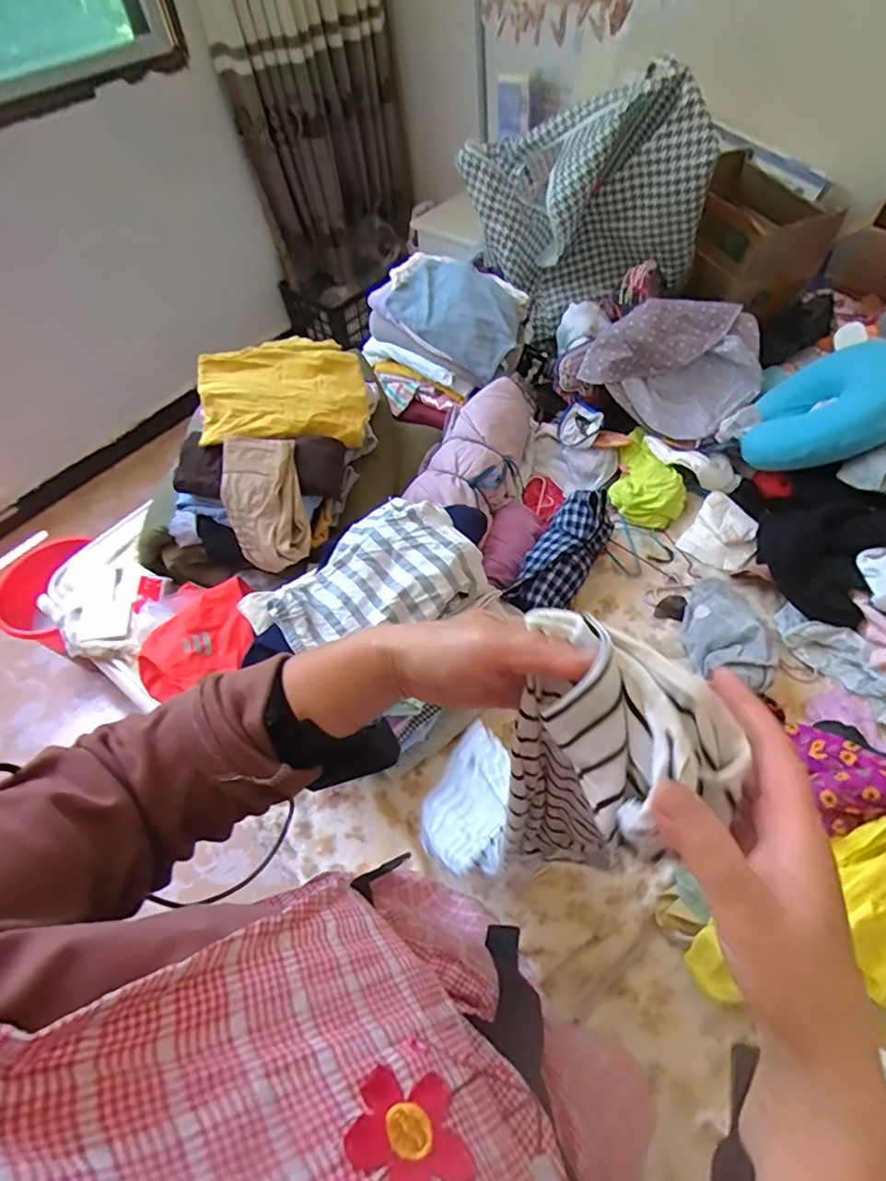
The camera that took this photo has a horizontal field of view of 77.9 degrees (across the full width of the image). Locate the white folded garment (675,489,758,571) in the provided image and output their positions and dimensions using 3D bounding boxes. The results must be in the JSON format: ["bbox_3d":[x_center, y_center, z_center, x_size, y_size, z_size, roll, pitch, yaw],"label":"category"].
[{"bbox_3d":[0.553,-0.113,1.075,0.126,0.024,0.150,35,79,16],"label":"white folded garment"}]

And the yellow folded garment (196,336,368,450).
[{"bbox_3d":[-0.282,-0.358,0.981,0.278,0.094,0.235,-11,56,-3],"label":"yellow folded garment"}]

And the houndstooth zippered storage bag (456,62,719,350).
[{"bbox_3d":[0.302,-0.873,1.245,0.478,0.437,0.302,-2,56,2],"label":"houndstooth zippered storage bag"}]

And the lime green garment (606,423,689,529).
[{"bbox_3d":[0.433,-0.233,1.144,0.147,0.059,0.217,15,59,14],"label":"lime green garment"}]

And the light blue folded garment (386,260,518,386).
[{"bbox_3d":[0.028,-0.612,1.222,0.281,0.122,0.176,28,62,20],"label":"light blue folded garment"}]

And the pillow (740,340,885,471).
[{"bbox_3d":[0.737,-0.346,1.042,0.078,0.263,0.277,37,70,-24],"label":"pillow"}]

